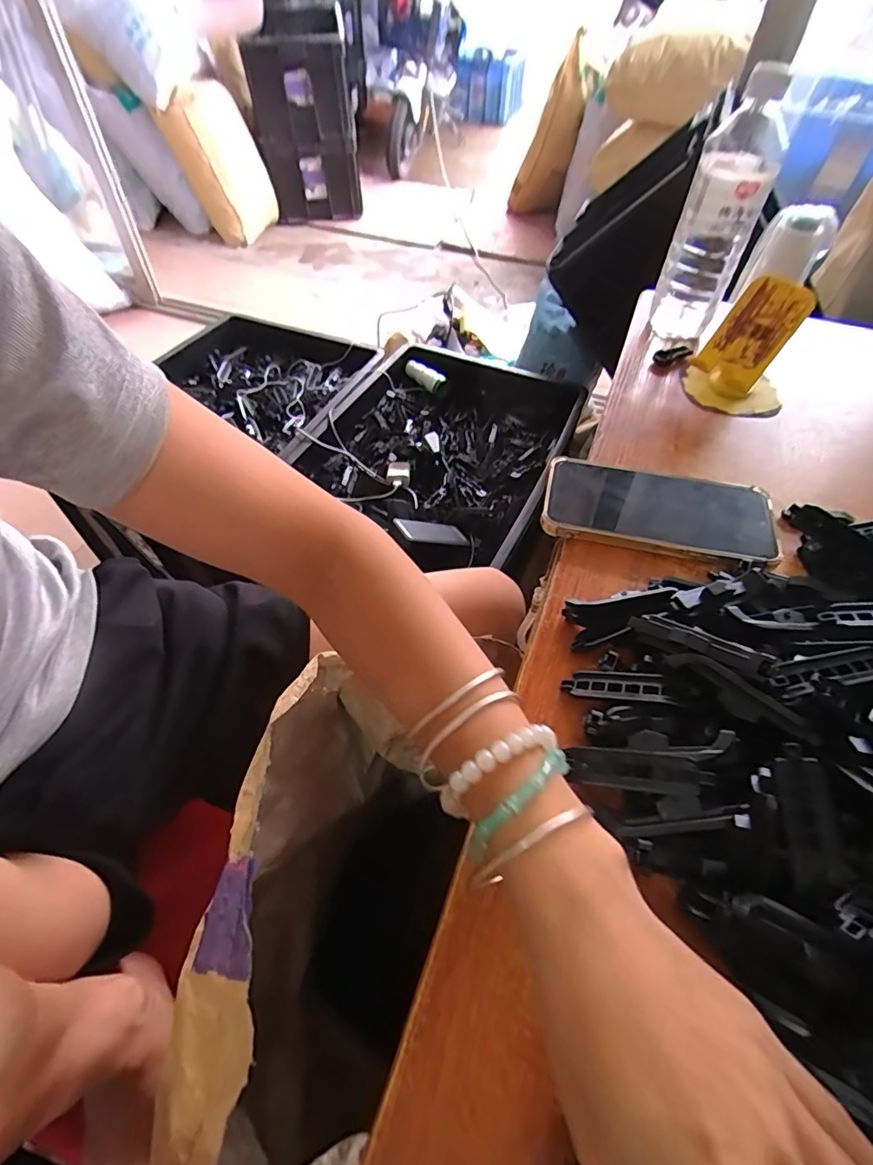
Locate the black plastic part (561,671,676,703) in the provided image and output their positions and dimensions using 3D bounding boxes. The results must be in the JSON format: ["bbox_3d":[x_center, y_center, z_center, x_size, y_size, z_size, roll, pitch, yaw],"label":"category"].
[{"bbox_3d":[0.103,0.059,0.295,0.058,0.004,0.019,-1,46,30],"label":"black plastic part"}]

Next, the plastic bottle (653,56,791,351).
[{"bbox_3d":[0.263,-0.336,0.486,0.062,0.209,0.059,22,54,14],"label":"plastic bottle"}]

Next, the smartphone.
[{"bbox_3d":[0.168,-0.053,0.389,0.168,0.019,0.076,12,52,7],"label":"smartphone"}]

